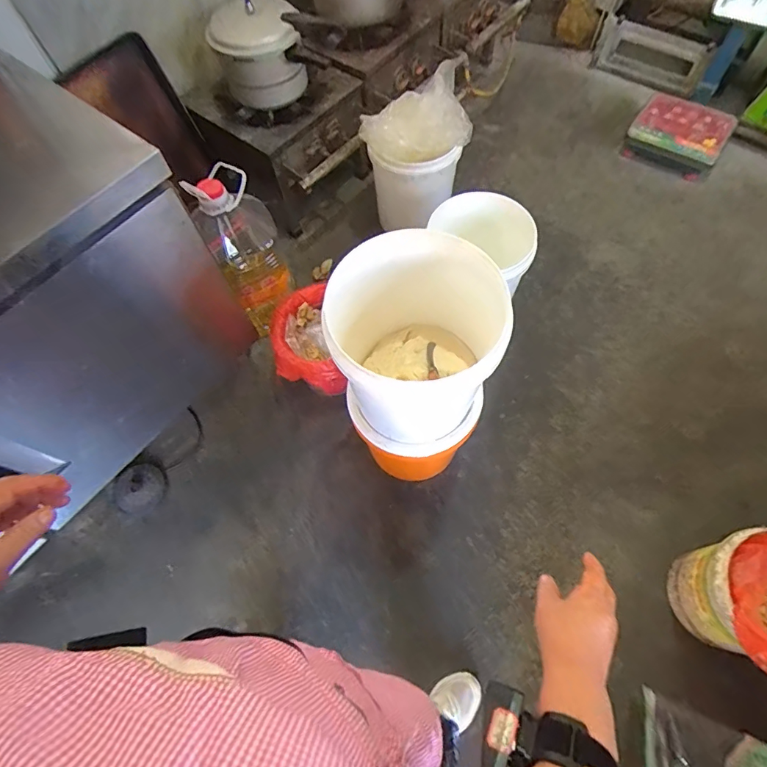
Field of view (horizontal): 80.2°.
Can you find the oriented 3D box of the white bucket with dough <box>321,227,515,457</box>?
[{"bbox_3d":[0.047,-0.048,0.901,0.269,0.383,0.280,-1,64,3],"label":"white bucket with dough"}]

